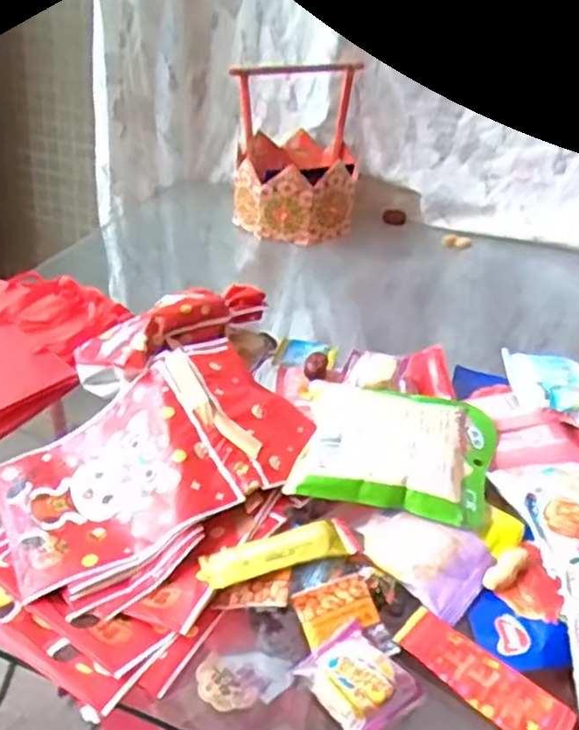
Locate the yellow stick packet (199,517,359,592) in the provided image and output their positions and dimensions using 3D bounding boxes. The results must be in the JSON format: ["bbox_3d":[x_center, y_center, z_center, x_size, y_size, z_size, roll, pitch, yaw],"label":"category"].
[{"bbox_3d":[-0.006,0.126,0.476,0.109,0.011,0.033,-10,37,-20],"label":"yellow stick packet"}]

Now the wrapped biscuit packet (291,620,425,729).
[{"bbox_3d":[0.040,0.181,0.402,0.059,0.013,0.051,31,43,34],"label":"wrapped biscuit packet"}]

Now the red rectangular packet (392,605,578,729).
[{"bbox_3d":[0.114,0.187,0.414,0.108,0.011,0.033,30,42,33],"label":"red rectangular packet"}]

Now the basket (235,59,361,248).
[{"bbox_3d":[0.011,-0.289,0.931,0.157,0.199,0.172,5,34,1],"label":"basket"}]

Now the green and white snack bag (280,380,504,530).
[{"bbox_3d":[0.084,0.060,0.546,0.148,0.046,0.125,10,35,9],"label":"green and white snack bag"}]

